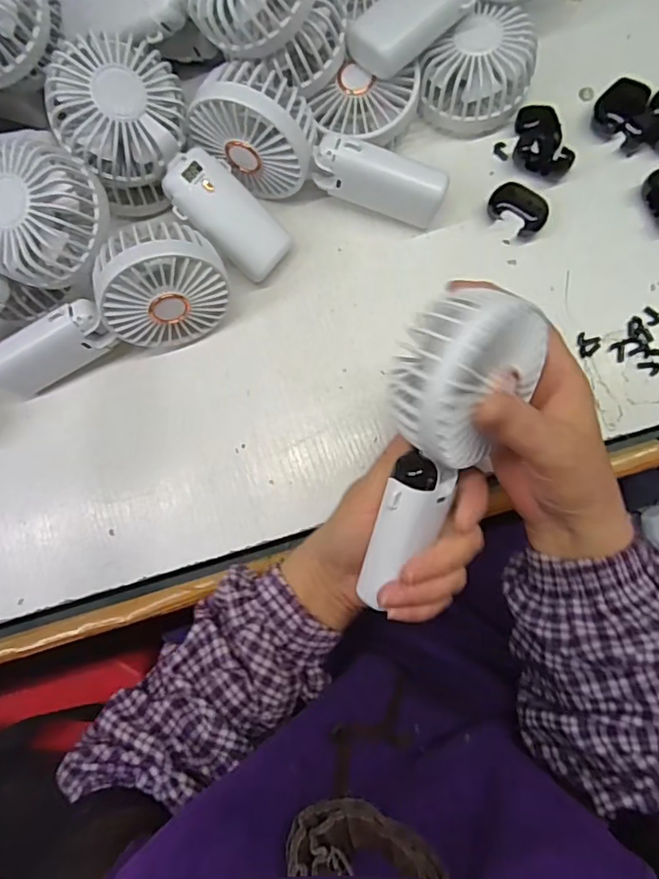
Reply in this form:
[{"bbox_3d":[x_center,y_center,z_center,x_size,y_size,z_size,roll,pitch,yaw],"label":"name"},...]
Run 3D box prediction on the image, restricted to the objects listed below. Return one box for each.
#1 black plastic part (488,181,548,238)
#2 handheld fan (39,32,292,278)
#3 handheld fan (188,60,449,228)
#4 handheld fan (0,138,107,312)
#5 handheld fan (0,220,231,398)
[{"bbox_3d":[0.140,-0.170,0.396,0.042,0.015,0.029,35,87,6],"label":"black plastic part"},{"bbox_3d":[-0.102,-0.186,0.370,0.177,0.041,0.080,40,87,-21],"label":"handheld fan"},{"bbox_3d":[-0.005,-0.200,0.379,0.175,0.067,0.051,18,85,-7],"label":"handheld fan"},{"bbox_3d":[-0.223,-0.110,0.351,0.179,0.035,0.073,-39,83,13],"label":"handheld fan"},{"bbox_3d":[-0.157,-0.083,0.375,0.181,0.077,0.046,-22,83,15],"label":"handheld fan"}]

